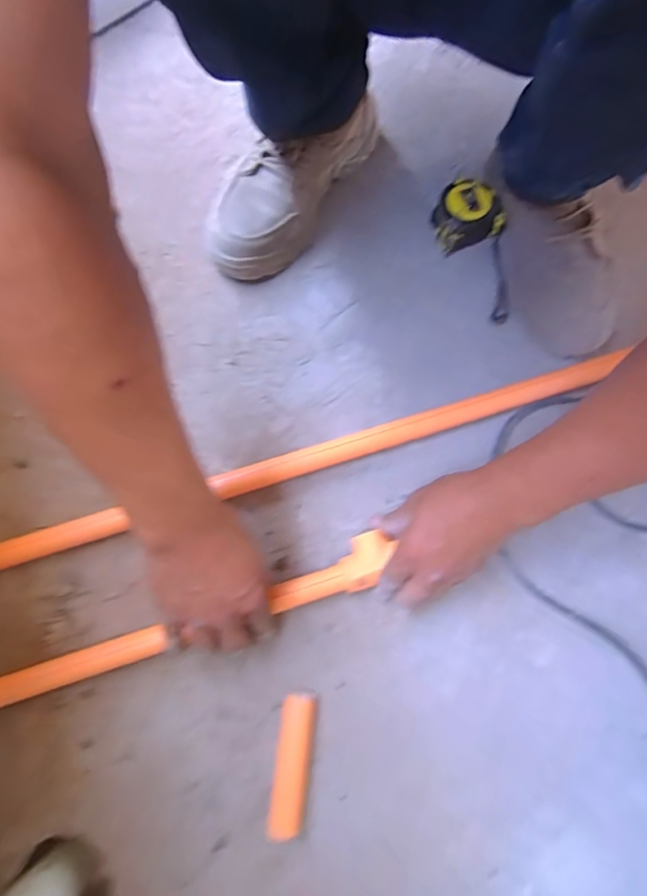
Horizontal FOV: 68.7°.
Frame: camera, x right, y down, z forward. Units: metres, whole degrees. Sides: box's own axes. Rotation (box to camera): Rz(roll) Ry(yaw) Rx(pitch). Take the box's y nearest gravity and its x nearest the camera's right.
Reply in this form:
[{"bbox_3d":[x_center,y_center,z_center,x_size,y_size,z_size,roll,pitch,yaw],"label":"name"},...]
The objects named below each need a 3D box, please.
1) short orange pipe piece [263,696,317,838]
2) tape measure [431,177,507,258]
[{"bbox_3d":[-0.029,0.281,0.422,0.031,0.024,0.107,8,76,2],"label":"short orange pipe piece"},{"bbox_3d":[0.163,-0.273,0.551,0.070,0.039,0.069,-19,77,-5],"label":"tape measure"}]

